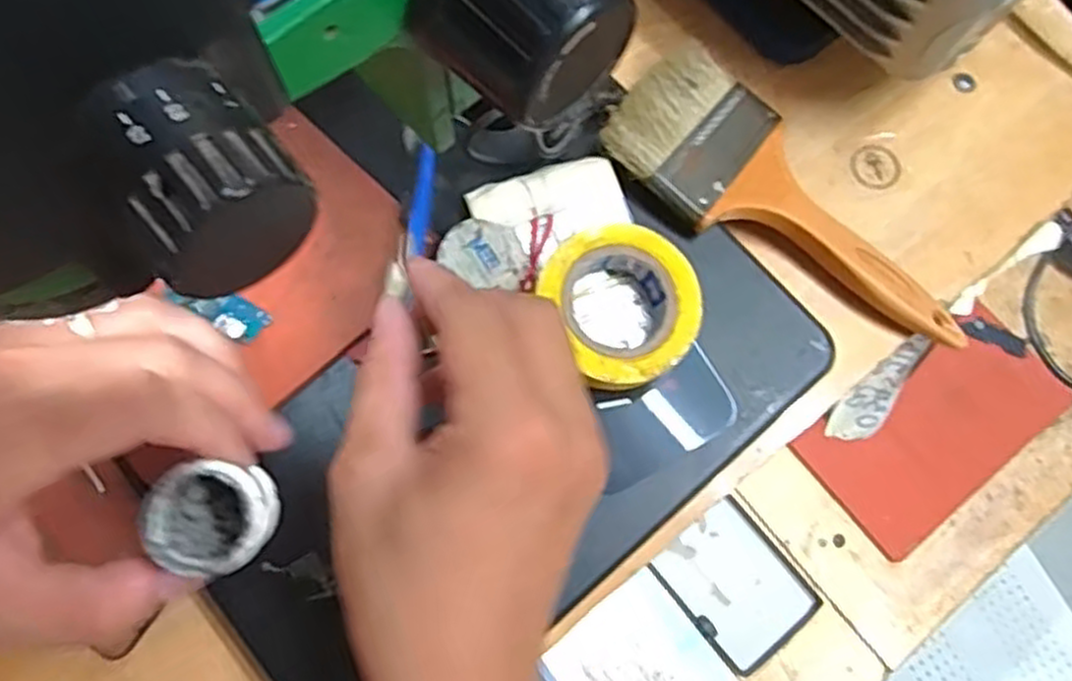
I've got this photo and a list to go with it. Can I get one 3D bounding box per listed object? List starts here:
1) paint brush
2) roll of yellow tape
[{"bbox_3d":[0.113,-0.057,0.344,0.175,0.009,0.082,42,60,3],"label":"paint brush"},{"bbox_3d":[0.036,-0.015,0.306,0.058,0.024,0.061,1,73,-2],"label":"roll of yellow tape"}]

